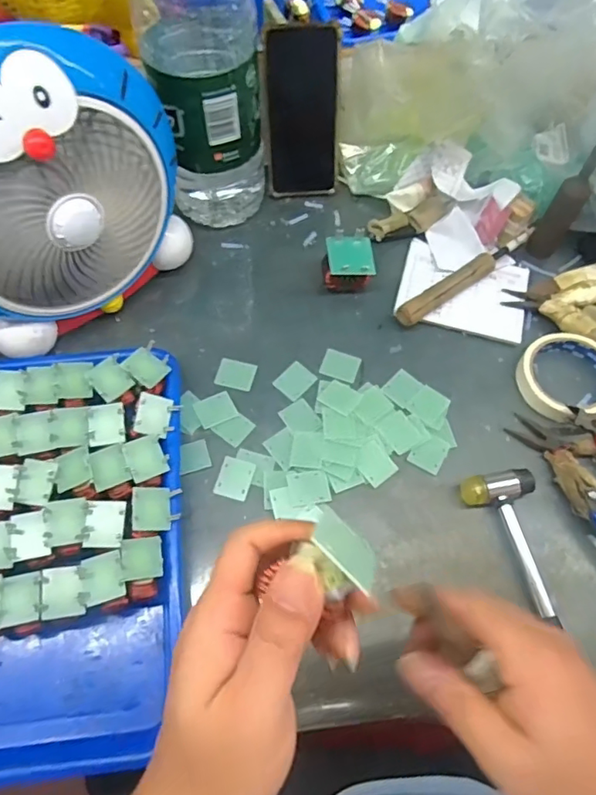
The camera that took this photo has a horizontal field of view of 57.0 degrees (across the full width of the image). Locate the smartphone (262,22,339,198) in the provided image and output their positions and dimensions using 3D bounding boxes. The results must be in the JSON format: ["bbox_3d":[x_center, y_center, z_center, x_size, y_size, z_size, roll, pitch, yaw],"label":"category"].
[{"bbox_3d":[0.005,-0.302,0.591,0.079,0.166,0.016,-5,42,-3],"label":"smartphone"}]

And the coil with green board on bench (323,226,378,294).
[{"bbox_3d":[0.052,-0.139,0.573,0.050,0.053,0.055,3,64,0],"label":"coil with green board on bench"}]

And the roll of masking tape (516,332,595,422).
[{"bbox_3d":[0.264,-0.022,0.531,0.092,0.027,0.084,1,64,-1],"label":"roll of masking tape"}]

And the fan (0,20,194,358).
[{"bbox_3d":[-0.200,-0.158,0.465,0.089,0.244,0.229,32,68,13],"label":"fan"}]

